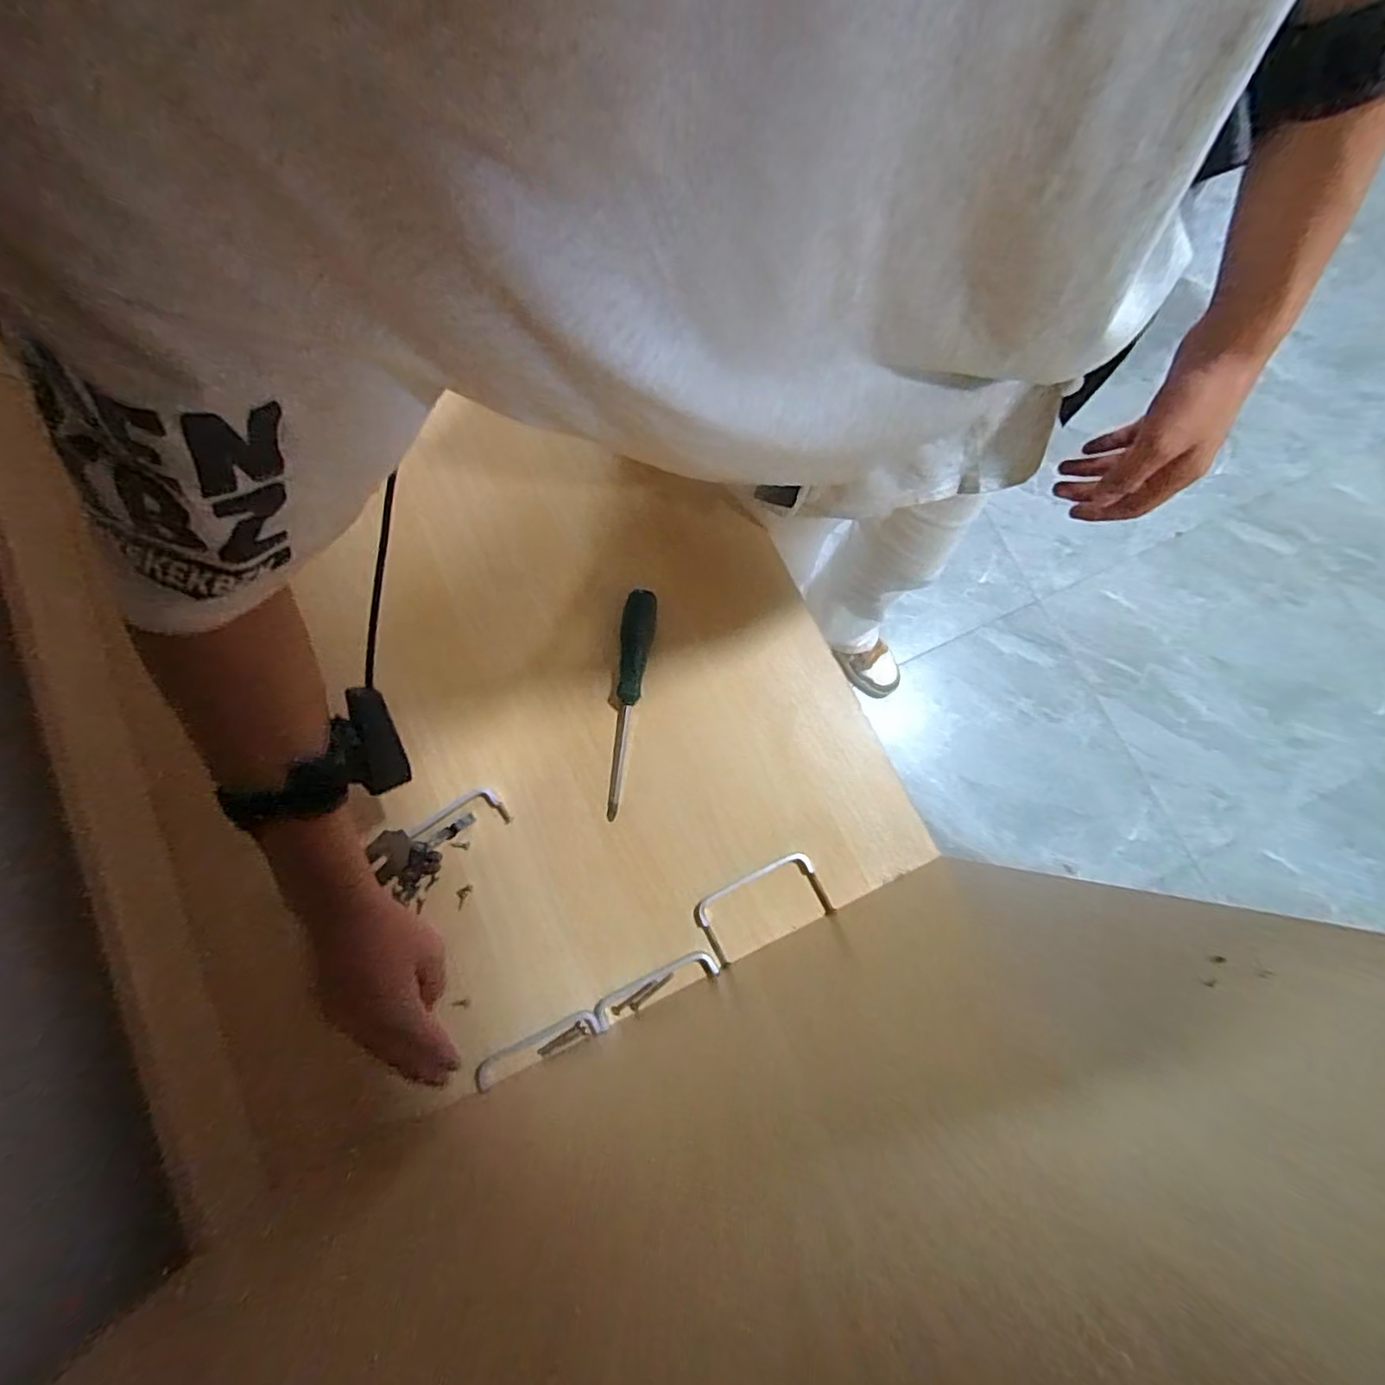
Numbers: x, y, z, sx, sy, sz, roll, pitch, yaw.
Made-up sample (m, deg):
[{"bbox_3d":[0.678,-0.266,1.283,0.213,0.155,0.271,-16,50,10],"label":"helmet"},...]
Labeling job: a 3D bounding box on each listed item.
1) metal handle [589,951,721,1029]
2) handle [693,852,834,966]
[{"bbox_3d":[-0.030,0.233,0.494,0.103,0.004,0.023,-25,79,-4],"label":"metal handle"},{"bbox_3d":[0.056,0.174,0.506,0.104,0.007,0.054,-25,79,-4],"label":"handle"}]

